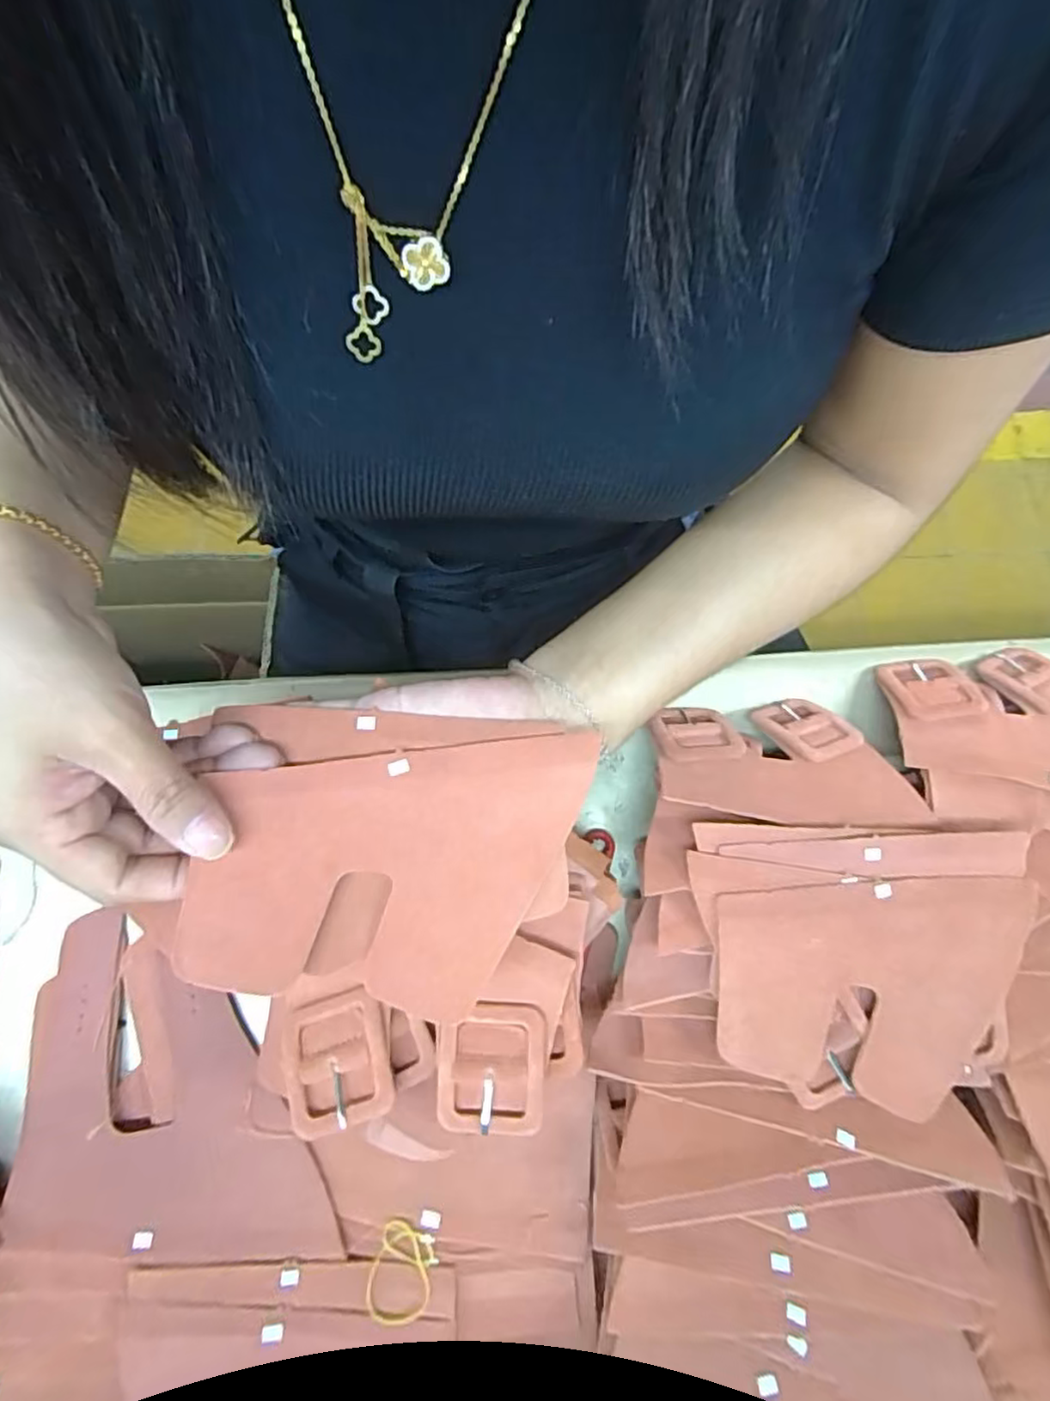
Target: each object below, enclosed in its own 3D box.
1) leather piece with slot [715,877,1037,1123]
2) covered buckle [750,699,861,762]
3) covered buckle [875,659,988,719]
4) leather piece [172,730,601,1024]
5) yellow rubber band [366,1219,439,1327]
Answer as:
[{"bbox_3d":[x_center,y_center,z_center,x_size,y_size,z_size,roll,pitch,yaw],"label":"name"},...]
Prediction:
[{"bbox_3d":[0.164,0.135,0.304,0.147,0.009,0.098,1,80,-3],"label":"leather piece with slot"},{"bbox_3d":[0.164,0.015,0.384,0.040,0.008,0.055,-17,38,-19],"label":"covered buckle"},{"bbox_3d":[0.245,-0.008,0.395,0.046,0.006,0.052,-5,39,6],"label":"covered buckle"},{"bbox_3d":[-0.049,0.064,0.250,0.142,0.018,0.106,4,80,-4],"label":"leather piece"},{"bbox_3d":[-0.058,0.270,0.308,0.029,0.005,0.040,14,76,0],"label":"yellow rubber band"}]

